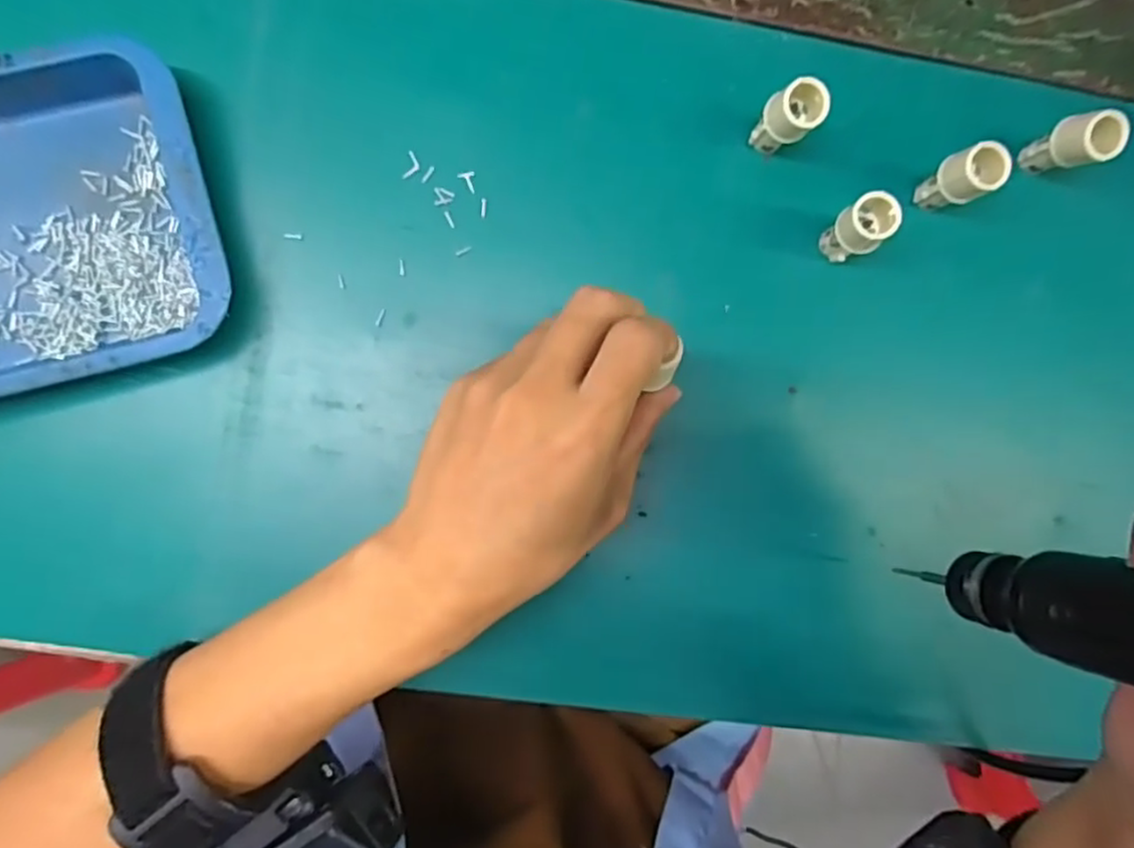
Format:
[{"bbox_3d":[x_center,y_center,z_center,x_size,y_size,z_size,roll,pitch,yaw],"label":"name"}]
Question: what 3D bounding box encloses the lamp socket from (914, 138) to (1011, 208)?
[{"bbox_3d":[0.166,-0.103,0.301,0.018,0.044,0.020,-29,93,-5],"label":"lamp socket"}]

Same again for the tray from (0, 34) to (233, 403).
[{"bbox_3d":[-0.216,-0.070,0.270,0.160,0.030,0.119,-14,92,-5],"label":"tray"}]

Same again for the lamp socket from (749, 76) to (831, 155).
[{"bbox_3d":[0.091,-0.126,0.293,0.017,0.044,0.020,-44,94,-4],"label":"lamp socket"}]

